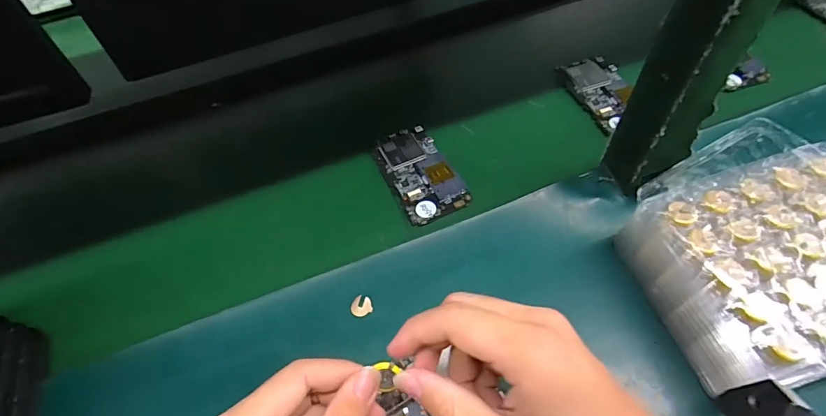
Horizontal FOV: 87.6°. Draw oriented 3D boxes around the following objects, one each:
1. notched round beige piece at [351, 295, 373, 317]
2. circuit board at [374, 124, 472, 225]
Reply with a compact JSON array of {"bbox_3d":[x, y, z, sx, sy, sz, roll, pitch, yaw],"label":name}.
[{"bbox_3d":[-0.044,0.083,0.366,0.017,0.004,0.017,0,71,-1],"label":"notched round beige piece"},{"bbox_3d":[0.005,-0.040,0.456,0.067,0.008,0.122,-23,56,-11],"label":"circuit board"}]

